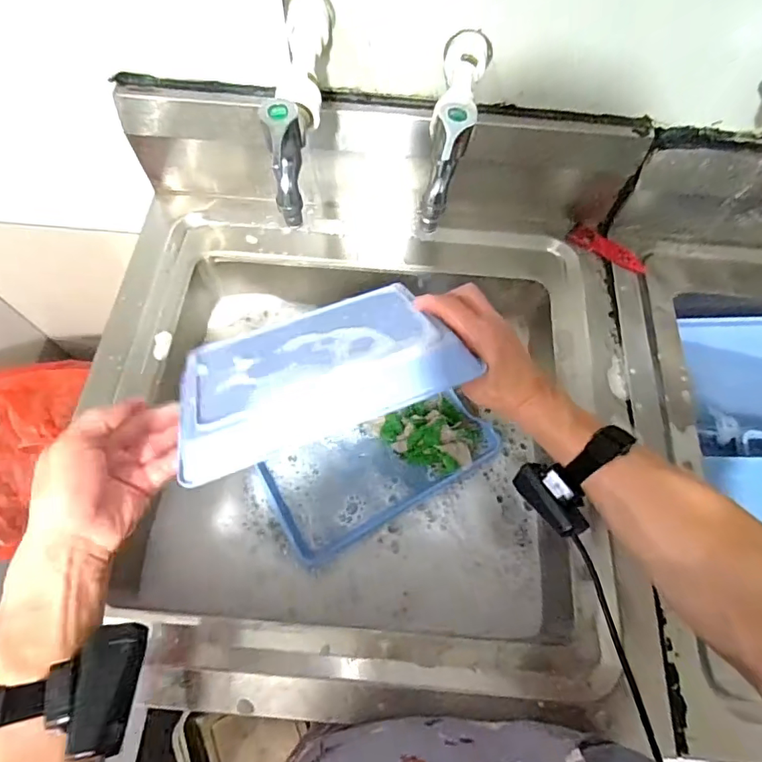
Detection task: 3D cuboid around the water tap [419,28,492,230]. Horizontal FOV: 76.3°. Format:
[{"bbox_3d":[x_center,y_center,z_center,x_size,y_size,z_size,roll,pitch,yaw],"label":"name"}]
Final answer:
[{"bbox_3d":[0.065,-0.245,0.429,0.044,0.082,0.222,13,66,4],"label":"water tap"}]

